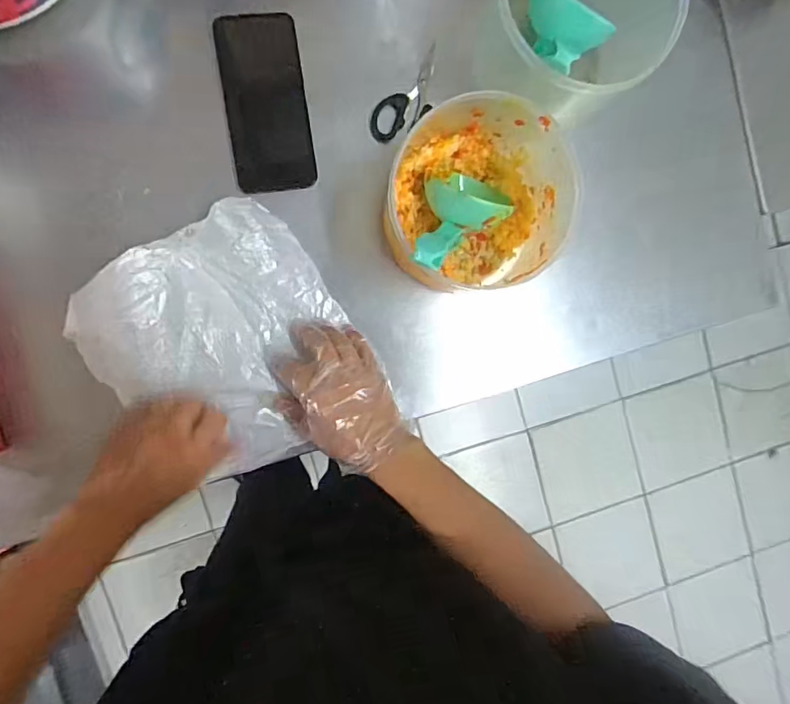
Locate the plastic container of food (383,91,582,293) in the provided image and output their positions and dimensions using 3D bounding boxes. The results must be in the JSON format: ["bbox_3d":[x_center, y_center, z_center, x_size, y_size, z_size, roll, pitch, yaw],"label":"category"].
[{"bbox_3d":[0.075,-0.148,0.507,0.149,0.114,0.159,-6,94,-8],"label":"plastic container of food"}]

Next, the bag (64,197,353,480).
[{"bbox_3d":[-0.163,-0.009,0.520,0.215,0.045,0.235,-35,97,-5],"label":"bag"}]

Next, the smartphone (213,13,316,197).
[{"bbox_3d":[-0.129,-0.248,0.527,0.079,0.011,0.164,-9,101,-10],"label":"smartphone"}]

